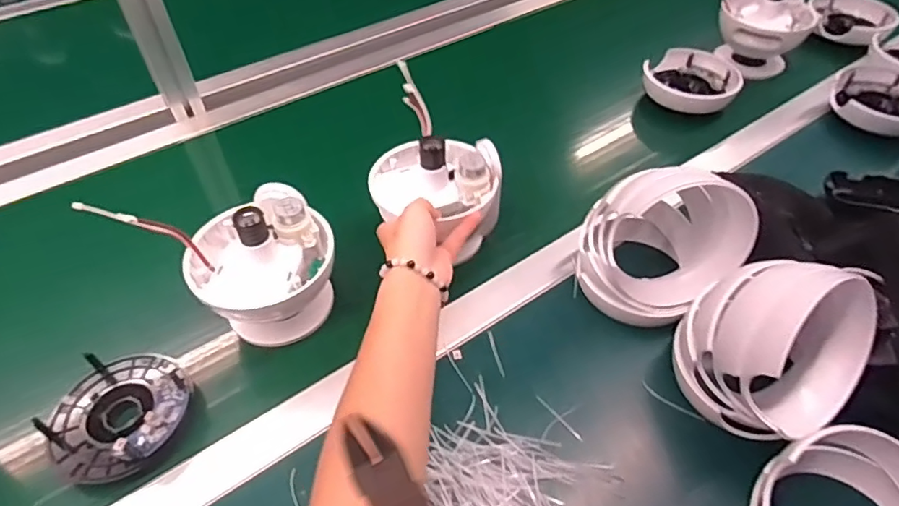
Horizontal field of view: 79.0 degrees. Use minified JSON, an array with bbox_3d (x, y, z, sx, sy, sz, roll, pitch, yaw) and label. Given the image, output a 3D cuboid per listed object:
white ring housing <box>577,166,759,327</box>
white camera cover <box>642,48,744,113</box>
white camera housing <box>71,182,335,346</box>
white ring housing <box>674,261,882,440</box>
[{"bbox_3d":[0.178,-0.011,0.461,0.113,0.119,0.110,-1,49,1],"label":"white ring housing"},{"bbox_3d":[0.306,-0.220,0.698,0.117,0.038,0.105,13,50,11],"label":"white camera cover"},{"bbox_3d":[-0.170,0.011,0.458,0.133,0.119,0.125,-1,49,1],"label":"white camera housing"},{"bbox_3d":[0.231,0.072,0.380,0.119,0.121,0.090,14,51,12],"label":"white ring housing"}]

